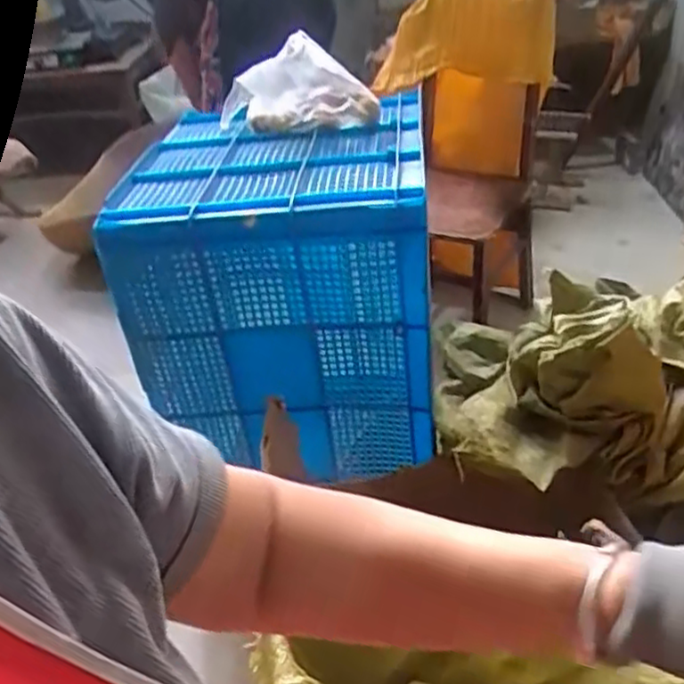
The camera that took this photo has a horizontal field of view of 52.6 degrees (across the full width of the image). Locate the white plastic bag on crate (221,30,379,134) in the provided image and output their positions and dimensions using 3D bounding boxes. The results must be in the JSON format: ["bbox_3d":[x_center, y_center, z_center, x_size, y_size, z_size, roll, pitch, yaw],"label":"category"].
[{"bbox_3d":[-0.082,-0.459,1.226,0.278,0.137,0.125,14,39,27],"label":"white plastic bag on crate"}]

